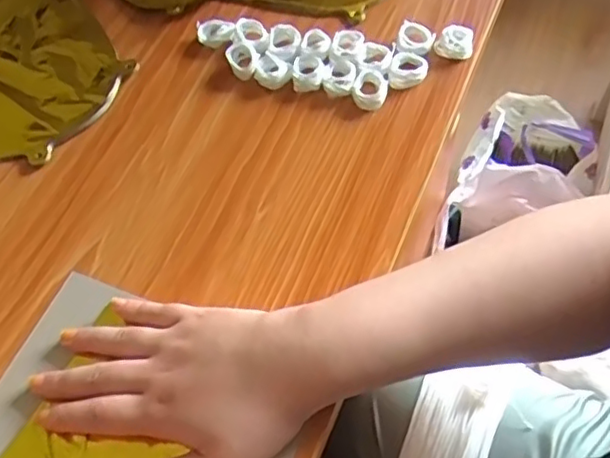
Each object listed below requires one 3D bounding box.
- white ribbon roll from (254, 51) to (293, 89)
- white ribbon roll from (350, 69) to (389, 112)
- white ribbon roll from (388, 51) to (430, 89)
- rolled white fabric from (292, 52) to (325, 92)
[{"bbox_3d":[-0.025,-0.127,0.504,0.031,0.011,0.026,20,63,16],"label":"white ribbon roll"},{"bbox_3d":[0.051,-0.108,0.484,0.027,0.013,0.031,16,62,14],"label":"white ribbon roll"},{"bbox_3d":[0.082,-0.126,0.495,0.030,0.012,0.033,8,60,9],"label":"white ribbon roll"},{"bbox_3d":[0.003,-0.125,0.498,0.025,0.013,0.032,1,59,5],"label":"rolled white fabric"}]

